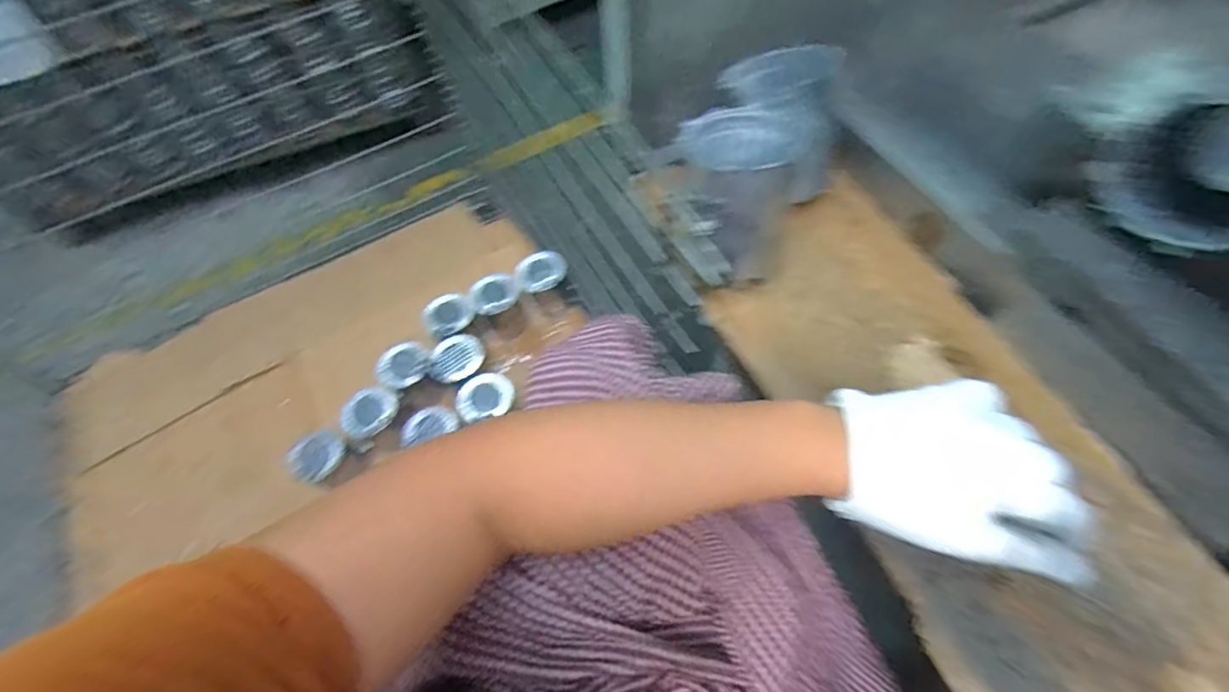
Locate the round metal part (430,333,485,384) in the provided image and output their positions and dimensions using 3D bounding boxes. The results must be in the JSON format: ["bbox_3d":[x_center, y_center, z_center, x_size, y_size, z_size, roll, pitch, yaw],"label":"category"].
[{"bbox_3d":[-0.288,0.021,0.949,0.098,0.024,0.081,-36,65,-15],"label":"round metal part"}]

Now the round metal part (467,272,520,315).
[{"bbox_3d":[-0.232,-0.102,0.997,0.093,0.036,0.089,-2,61,3],"label":"round metal part"}]

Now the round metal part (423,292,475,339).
[{"bbox_3d":[-0.314,-0.060,0.984,0.083,0.025,0.082,-2,61,3],"label":"round metal part"}]

